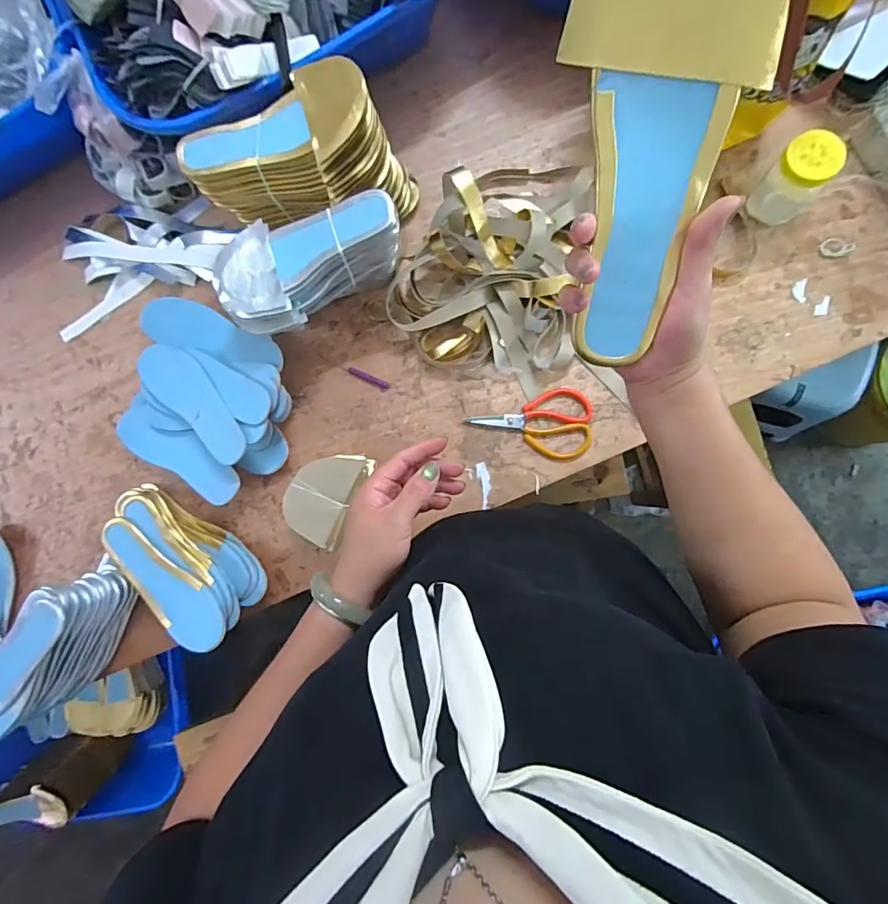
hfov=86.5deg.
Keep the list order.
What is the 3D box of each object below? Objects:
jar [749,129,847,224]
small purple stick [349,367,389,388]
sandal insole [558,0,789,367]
[{"bbox_3d":[0.489,-0.380,0.666,0.070,0.111,0.071,-1,84,7],"label":"jar"},{"bbox_3d":[-0.125,-0.122,0.776,0.074,0.005,0.011,24,88,9],"label":"small purple stick"},{"bbox_3d":[0.129,-0.181,0.290,0.111,0.025,0.250,3,118,7],"label":"sandal insole"}]

